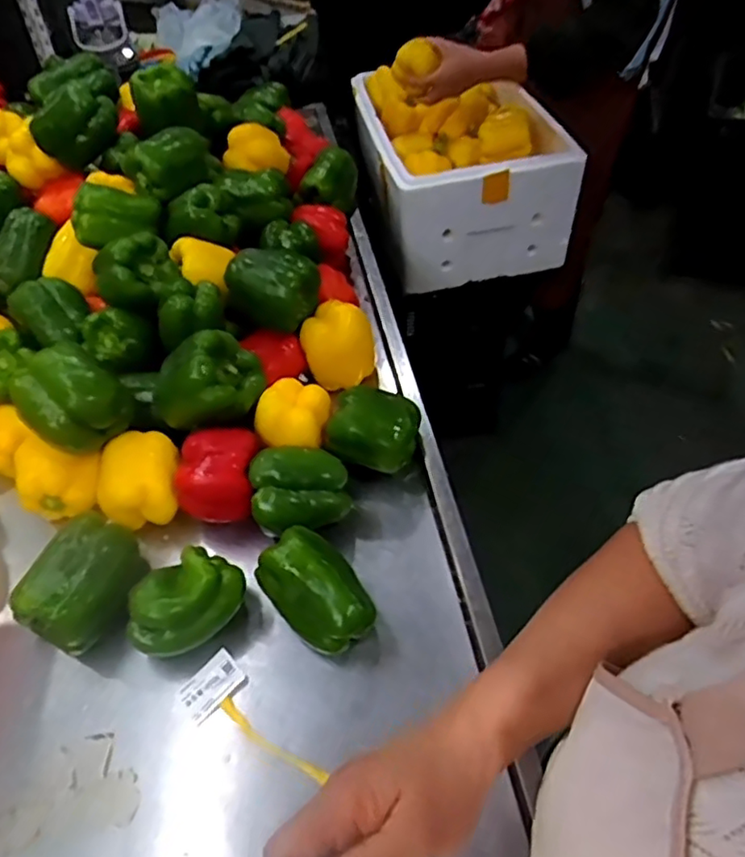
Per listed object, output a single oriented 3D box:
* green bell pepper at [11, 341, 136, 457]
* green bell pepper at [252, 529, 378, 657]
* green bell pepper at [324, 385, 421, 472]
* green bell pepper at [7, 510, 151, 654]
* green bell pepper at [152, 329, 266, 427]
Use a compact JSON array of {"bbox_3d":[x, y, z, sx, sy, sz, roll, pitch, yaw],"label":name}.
[{"bbox_3d":[-0.326,-0.030,0.662,0.104,0.085,0.081,-36,57,-22],"label":"green bell pepper"},{"bbox_3d":[-0.052,0.160,0.593,0.079,0.071,0.111,-35,56,-22],"label":"green bell pepper"},{"bbox_3d":[0.003,-0.006,0.700,0.094,0.069,0.078,12,53,14],"label":"green bell pepper"},{"bbox_3d":[-0.289,0.149,0.613,0.073,0.090,0.131,13,53,15],"label":"green bell pepper"},{"bbox_3d":[-0.187,-0.053,0.674,0.122,0.077,0.073,-7,51,-1],"label":"green bell pepper"}]

